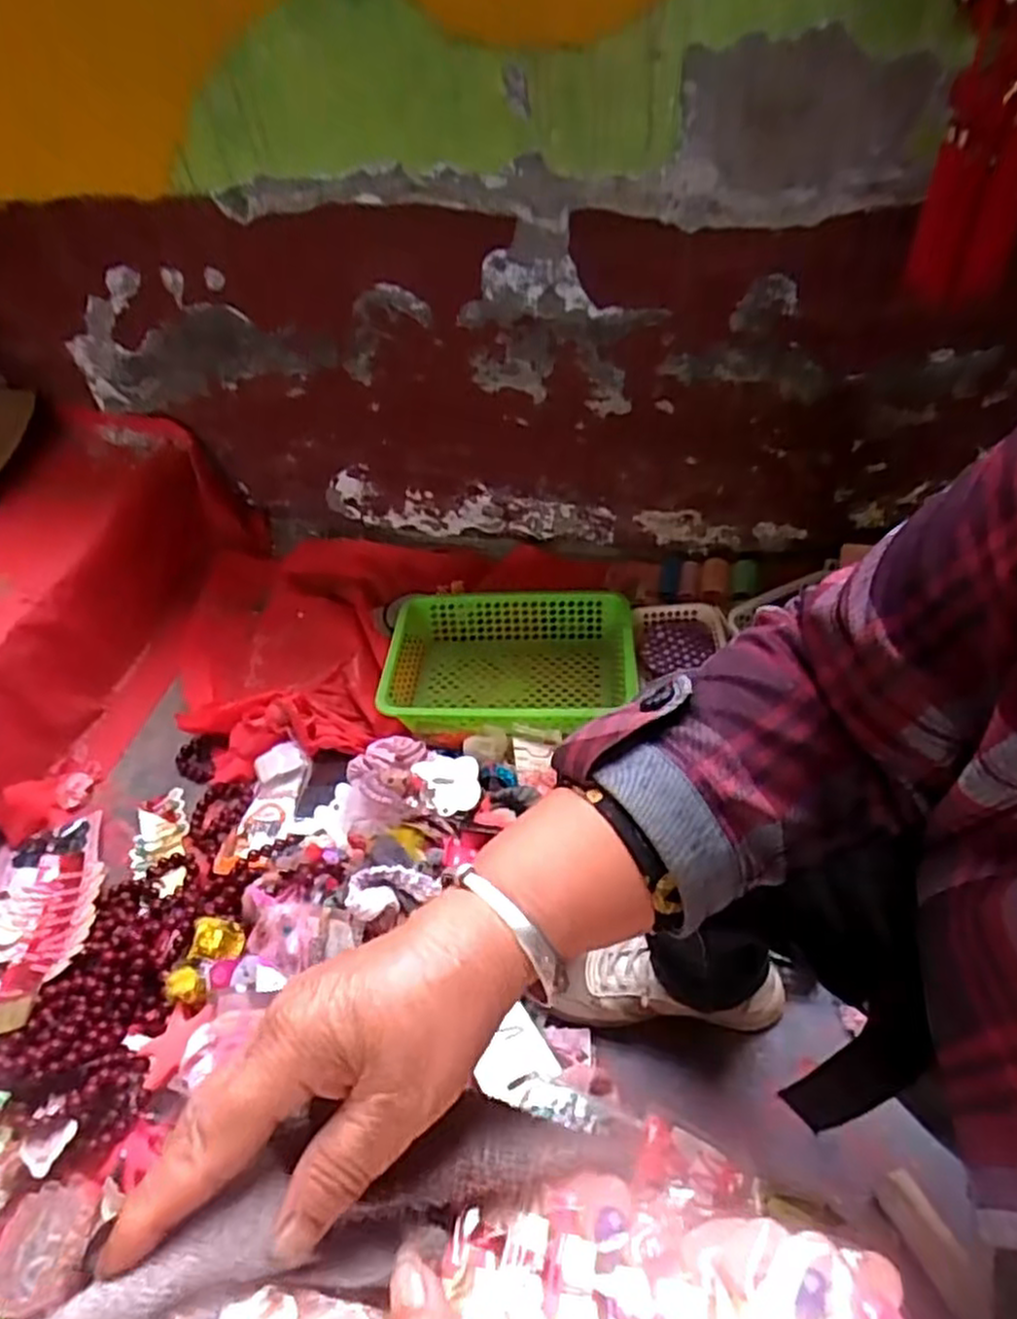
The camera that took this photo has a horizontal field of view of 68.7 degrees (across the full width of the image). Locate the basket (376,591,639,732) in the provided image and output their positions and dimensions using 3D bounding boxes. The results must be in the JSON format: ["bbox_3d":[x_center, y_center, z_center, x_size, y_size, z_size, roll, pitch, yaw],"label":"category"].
[{"bbox_3d":[0.001,0.008,1.023,0.333,0.084,0.238,-1,48,6],"label":"basket"}]

